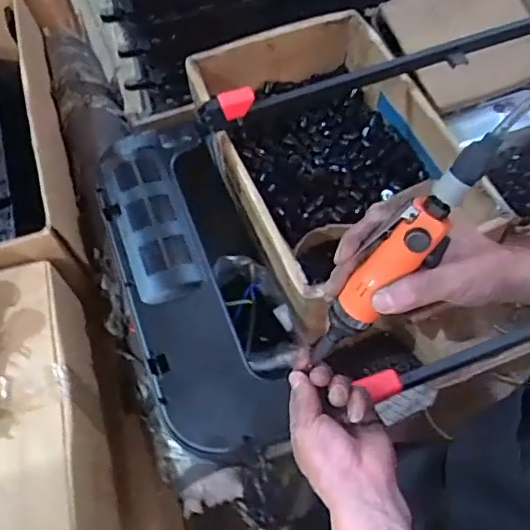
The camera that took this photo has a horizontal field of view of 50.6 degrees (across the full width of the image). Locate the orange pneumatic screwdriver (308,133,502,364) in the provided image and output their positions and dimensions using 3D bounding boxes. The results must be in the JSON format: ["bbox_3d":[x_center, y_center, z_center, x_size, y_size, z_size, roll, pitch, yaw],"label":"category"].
[{"bbox_3d":[0.103,0.004,0.467,0.029,0.260,0.033,-12,54,-45],"label":"orange pneumatic screwdriver"}]

